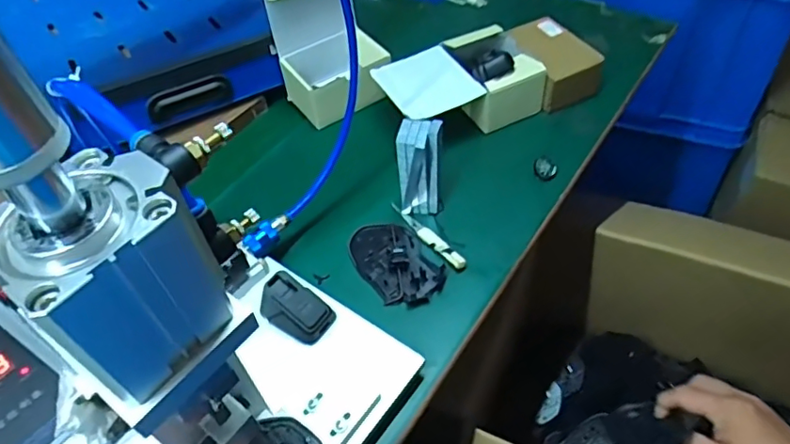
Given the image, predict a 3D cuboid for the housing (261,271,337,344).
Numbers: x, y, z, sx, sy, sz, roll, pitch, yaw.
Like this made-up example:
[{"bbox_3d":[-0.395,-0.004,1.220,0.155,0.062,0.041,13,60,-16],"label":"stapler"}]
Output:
[{"bbox_3d":[-0.090,0.078,0.519,0.064,0.032,0.040,24,57,23],"label":"housing"}]

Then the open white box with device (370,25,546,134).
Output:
[{"bbox_3d":[0.079,-0.170,0.709,0.180,0.076,0.119,-23,53,-13],"label":"open white box with device"}]

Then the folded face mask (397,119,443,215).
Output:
[{"bbox_3d":[0.028,-0.055,0.605,0.043,0.105,0.043,2,51,7],"label":"folded face mask"}]

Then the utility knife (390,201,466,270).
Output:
[{"bbox_3d":[0.035,0.011,0.612,0.017,0.005,0.115,-32,55,-19],"label":"utility knife"}]

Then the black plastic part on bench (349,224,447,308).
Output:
[{"bbox_3d":[0.000,0.038,0.593,0.070,0.019,0.111,-30,54,-18],"label":"black plastic part on bench"}]

